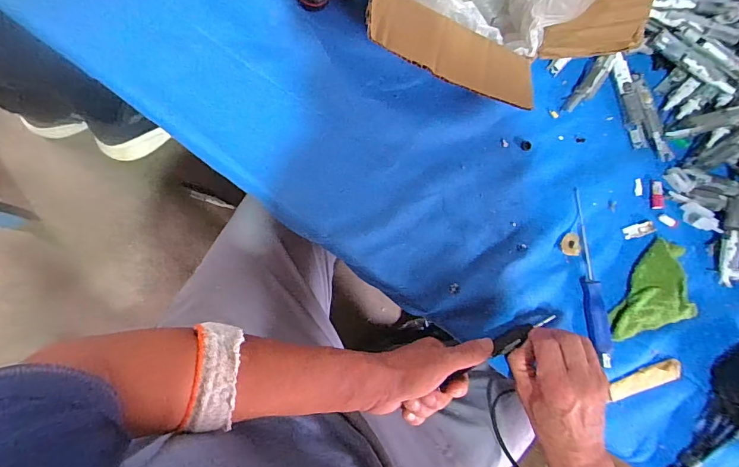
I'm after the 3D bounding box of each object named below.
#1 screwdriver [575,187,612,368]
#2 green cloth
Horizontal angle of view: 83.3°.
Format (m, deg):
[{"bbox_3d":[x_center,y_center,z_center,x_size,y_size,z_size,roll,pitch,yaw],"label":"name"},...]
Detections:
[{"bbox_3d":[0.240,0.047,0.452,0.020,0.018,0.186,-5,84,-12],"label":"screwdriver"},{"bbox_3d":[0.304,0.061,0.455,0.101,0.026,0.087,-14,86,-13],"label":"green cloth"}]

